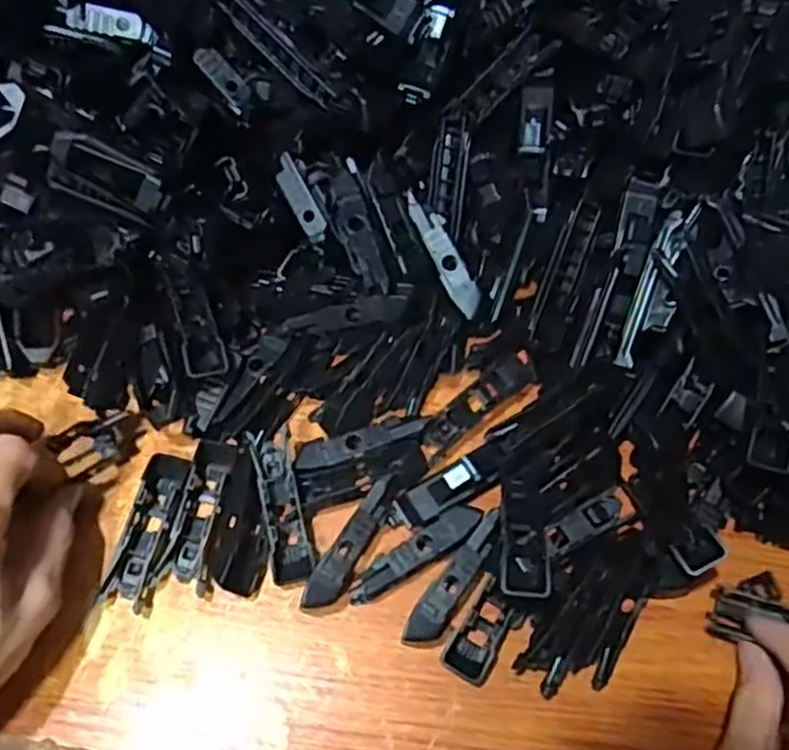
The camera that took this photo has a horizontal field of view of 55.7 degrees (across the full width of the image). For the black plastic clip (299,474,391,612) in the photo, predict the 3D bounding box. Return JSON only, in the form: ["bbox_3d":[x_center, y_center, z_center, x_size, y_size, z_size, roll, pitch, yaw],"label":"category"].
[{"bbox_3d":[-0.019,0.075,0.328,0.016,0.016,0.063,26,66,9],"label":"black plastic clip"}]

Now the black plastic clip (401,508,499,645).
[{"bbox_3d":[0.026,0.089,0.324,0.015,0.017,0.065,32,67,11],"label":"black plastic clip"}]

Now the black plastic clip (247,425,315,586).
[{"bbox_3d":[-0.050,0.059,0.332,0.017,0.016,0.065,-12,83,-8],"label":"black plastic clip"}]

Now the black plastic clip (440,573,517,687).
[{"bbox_3d":[0.038,0.109,0.319,0.021,0.012,0.043,30,67,10],"label":"black plastic clip"}]

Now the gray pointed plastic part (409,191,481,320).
[{"bbox_3d":[0.024,-0.057,0.352,0.014,0.007,0.061,-26,90,2],"label":"gray pointed plastic part"}]

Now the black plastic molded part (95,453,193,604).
[{"bbox_3d":[-0.108,0.067,0.331,0.021,0.012,0.067,15,65,4],"label":"black plastic molded part"}]

